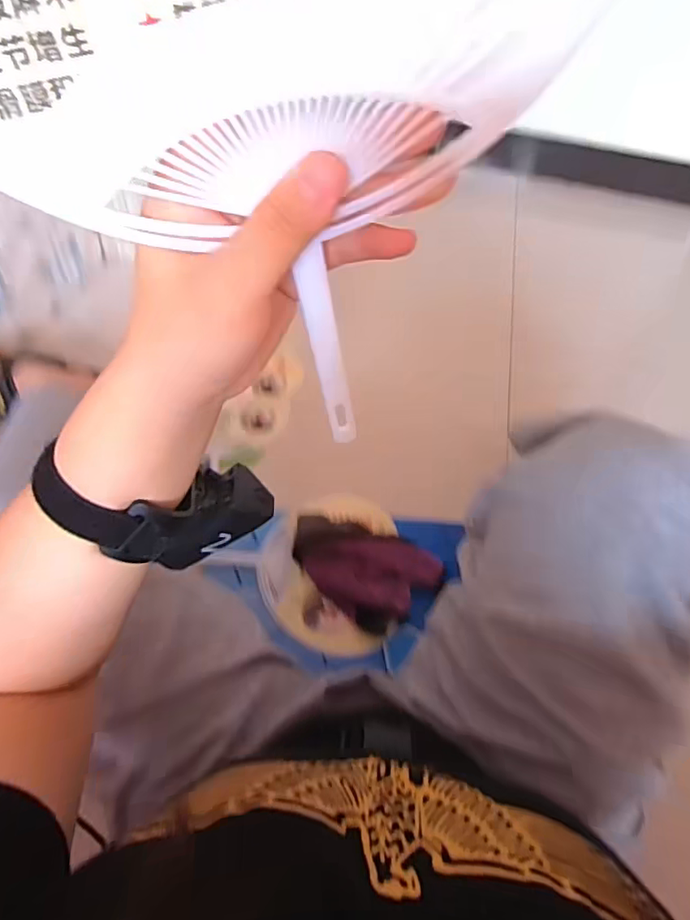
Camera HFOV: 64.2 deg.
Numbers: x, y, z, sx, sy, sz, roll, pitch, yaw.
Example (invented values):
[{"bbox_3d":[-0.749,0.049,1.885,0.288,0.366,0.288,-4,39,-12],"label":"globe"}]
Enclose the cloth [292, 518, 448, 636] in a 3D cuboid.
[{"bbox_3d":[0.025,0.158,0.747,0.201,0.033,0.126,17,74,-3],"label":"cloth"}]

